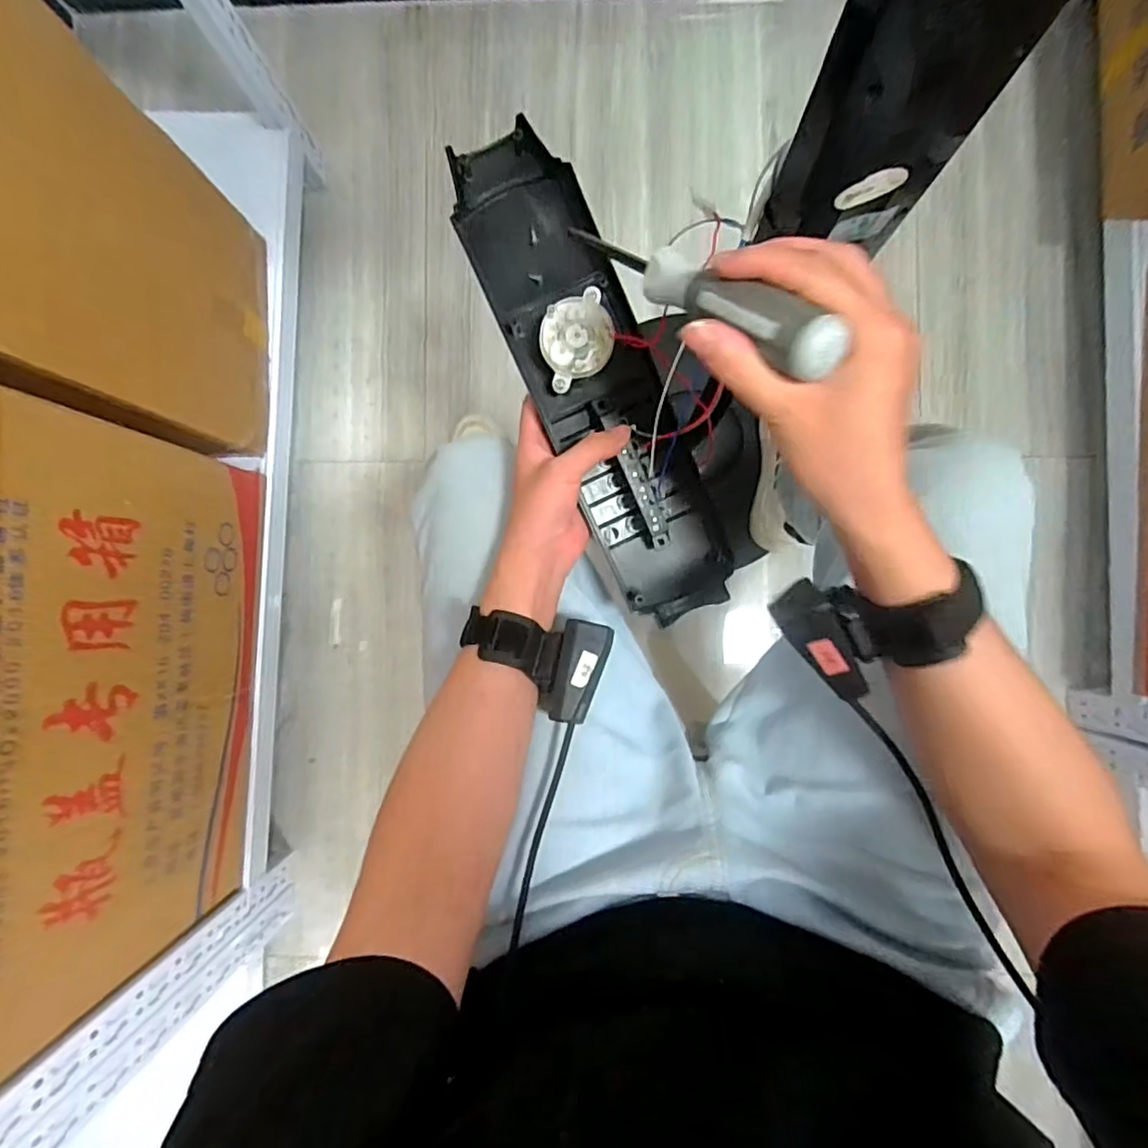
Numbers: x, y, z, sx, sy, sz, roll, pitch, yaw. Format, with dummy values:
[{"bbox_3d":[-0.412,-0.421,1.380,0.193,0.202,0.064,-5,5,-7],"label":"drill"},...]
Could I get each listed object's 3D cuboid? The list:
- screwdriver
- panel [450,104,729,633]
[{"bbox_3d":[0.055,-0.140,0.299,0.023,0.024,0.168,-43,52,0],"label":"screwdriver"},{"bbox_3d":[0.014,-0.133,0.442,0.093,0.052,0.352,-25,98,1],"label":"panel"}]

